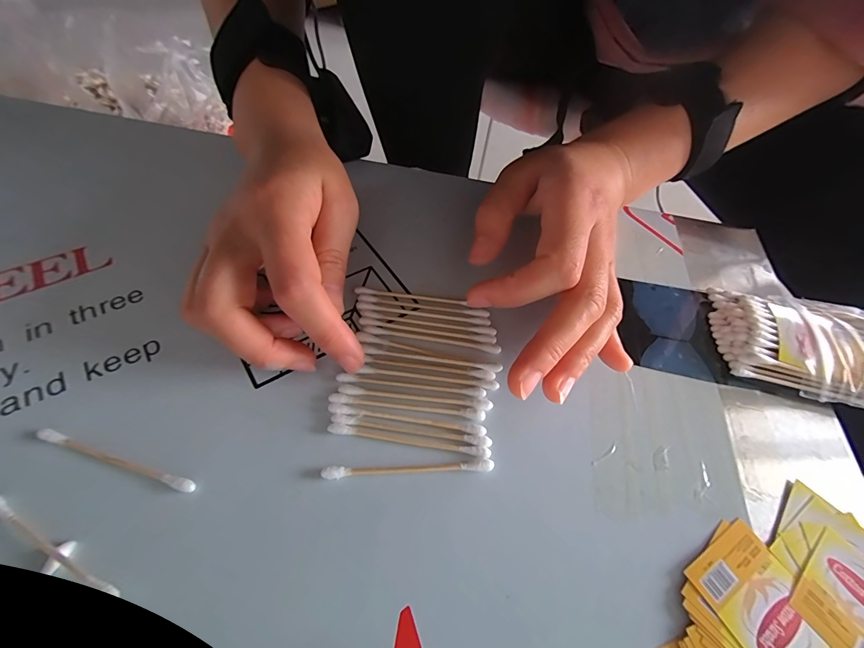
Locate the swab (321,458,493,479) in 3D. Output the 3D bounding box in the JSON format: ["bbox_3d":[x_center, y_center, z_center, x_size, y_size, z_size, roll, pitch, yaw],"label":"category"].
[{"bbox_3d":[-0.010,0.061,0.153,0.071,0.004,0.005,-1,58,-5],"label":"swab"}]

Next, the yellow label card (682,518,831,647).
[{"bbox_3d":[0.126,0.105,0.138,0.039,0.004,0.043,-22,59,-22],"label":"yellow label card"}]

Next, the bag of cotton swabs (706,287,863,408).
[{"bbox_3d":[0.225,0.015,0.195,0.134,0.019,0.061,14,59,5],"label":"bag of cotton swabs"}]

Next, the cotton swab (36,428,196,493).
[{"bbox_3d":[-0.128,0.054,0.146,0.070,0.004,0.004,16,59,6],"label":"cotton swab"}]

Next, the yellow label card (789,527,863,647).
[{"bbox_3d":[0.165,0.110,0.140,0.042,0.004,0.039,-33,66,-21],"label":"yellow label card"}]

